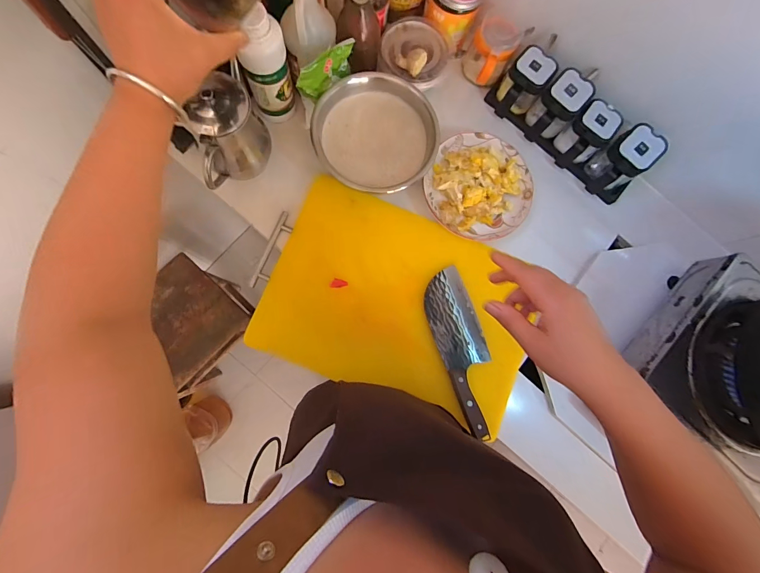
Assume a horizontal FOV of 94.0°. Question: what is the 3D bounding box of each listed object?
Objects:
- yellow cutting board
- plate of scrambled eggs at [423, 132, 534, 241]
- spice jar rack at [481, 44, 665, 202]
[{"bbox_3d":[0.045,0.022,0.629,0.454,0.024,0.333,21,81,-3],"label":"yellow cutting board"},{"bbox_3d":[0.191,-0.190,0.669,0.194,0.042,0.198,1,82,-6],"label":"plate of scrambled eggs"},{"bbox_3d":[0.364,-0.314,0.678,0.349,0.106,0.108,42,80,1],"label":"spice jar rack"}]

